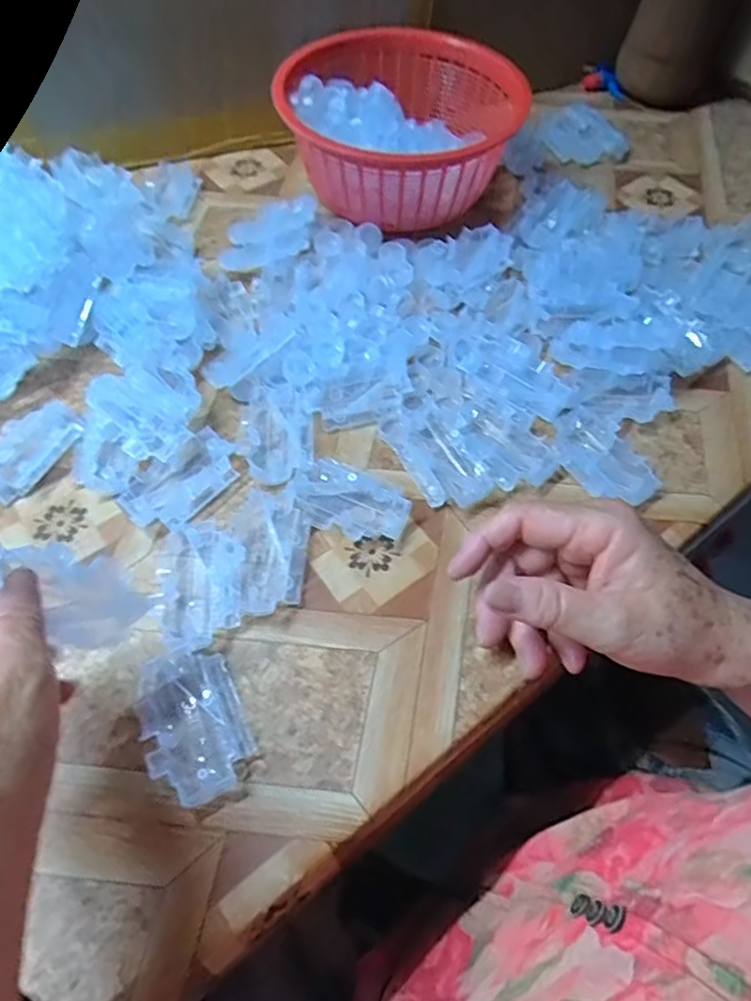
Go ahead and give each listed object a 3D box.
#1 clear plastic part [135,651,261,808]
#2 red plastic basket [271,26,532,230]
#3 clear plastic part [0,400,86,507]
[{"bbox_3d":[-0.085,0.103,0.291,0.044,0.012,0.066,-22,61,-16],"label":"clear plastic part"},{"bbox_3d":[0.022,-0.298,0.499,0.162,0.068,0.192,26,59,13],"label":"red plastic basket"},{"bbox_3d":[-0.208,-0.031,0.374,0.045,0.012,0.069,25,59,13],"label":"clear plastic part"}]

